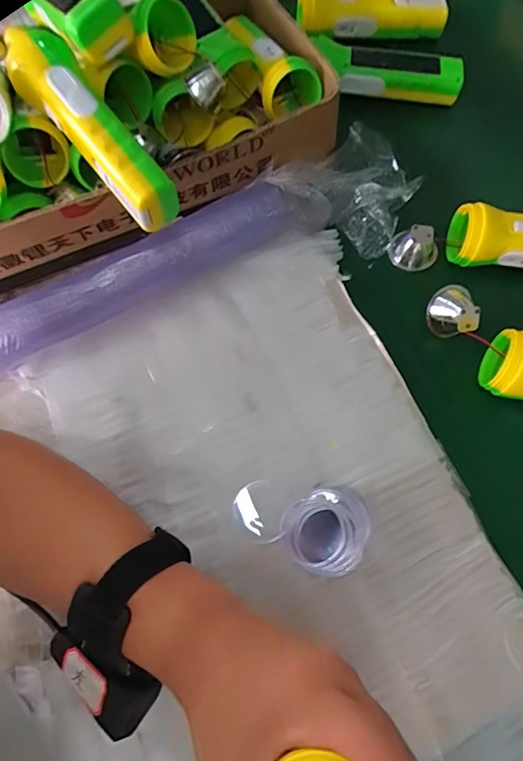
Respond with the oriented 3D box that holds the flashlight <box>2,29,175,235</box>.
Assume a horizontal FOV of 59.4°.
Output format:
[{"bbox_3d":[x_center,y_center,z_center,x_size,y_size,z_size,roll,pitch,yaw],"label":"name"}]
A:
[{"bbox_3d":[-0.117,-0.176,0.319,0.034,0.050,0.153,-41,90,-13],"label":"flashlight"}]

